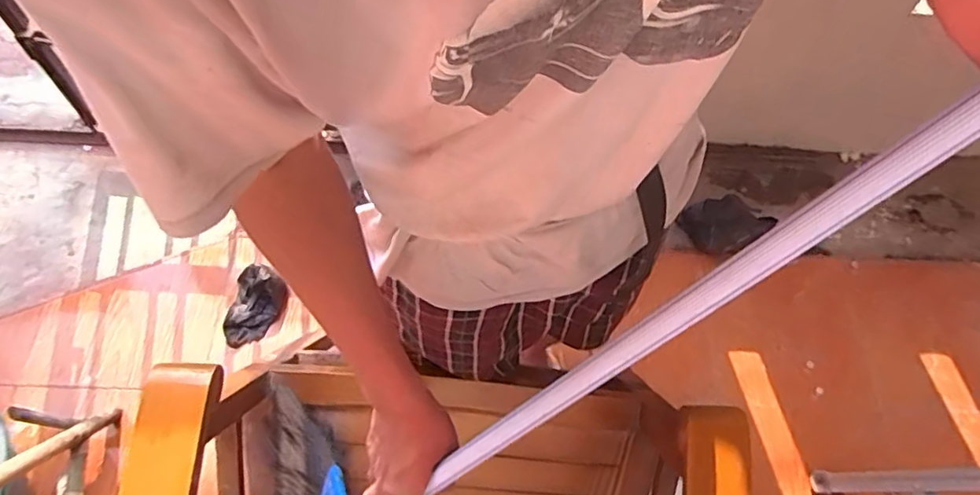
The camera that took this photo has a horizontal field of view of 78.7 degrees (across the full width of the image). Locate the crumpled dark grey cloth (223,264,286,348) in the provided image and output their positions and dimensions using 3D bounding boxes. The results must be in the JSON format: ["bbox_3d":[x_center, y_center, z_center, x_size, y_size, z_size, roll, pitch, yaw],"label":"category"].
[{"bbox_3d":[-0.561,0.142,1.416,0.122,0.085,0.186,8,63,-1],"label":"crumpled dark grey cloth"}]

